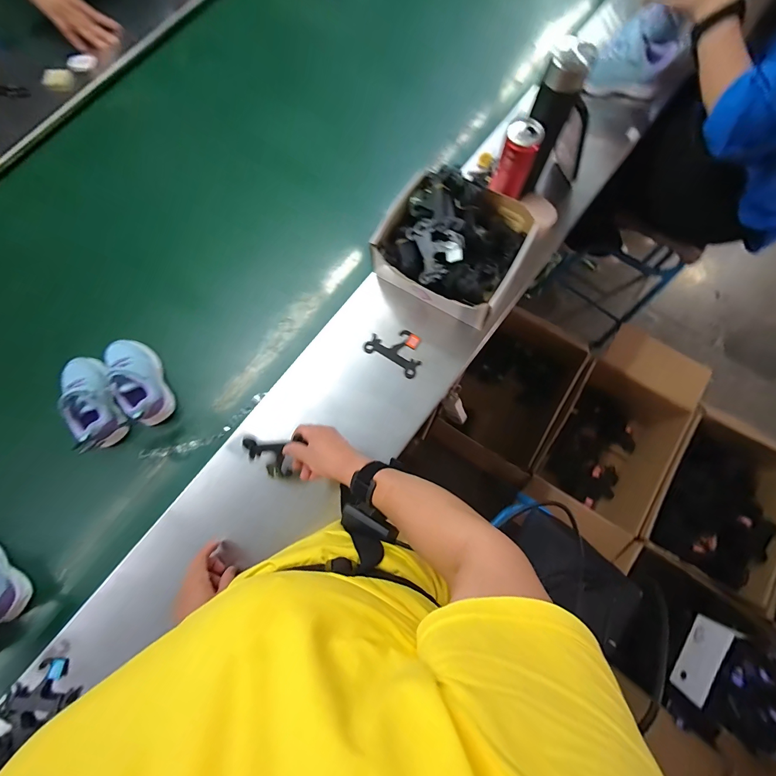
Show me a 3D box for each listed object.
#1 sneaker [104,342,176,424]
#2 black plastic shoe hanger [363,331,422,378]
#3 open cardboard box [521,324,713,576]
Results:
[{"bbox_3d":[-0.429,-0.008,0.602,0.072,0.063,0.144,-27,78,-6],"label":"sneaker"},{"bbox_3d":[0.017,-0.071,0.617,0.102,0.006,0.071,32,81,11],"label":"black plastic shoe hanger"},{"bbox_3d":[0.702,0.146,1.140,0.349,0.274,0.571,30,78,7],"label":"open cardboard box"}]

